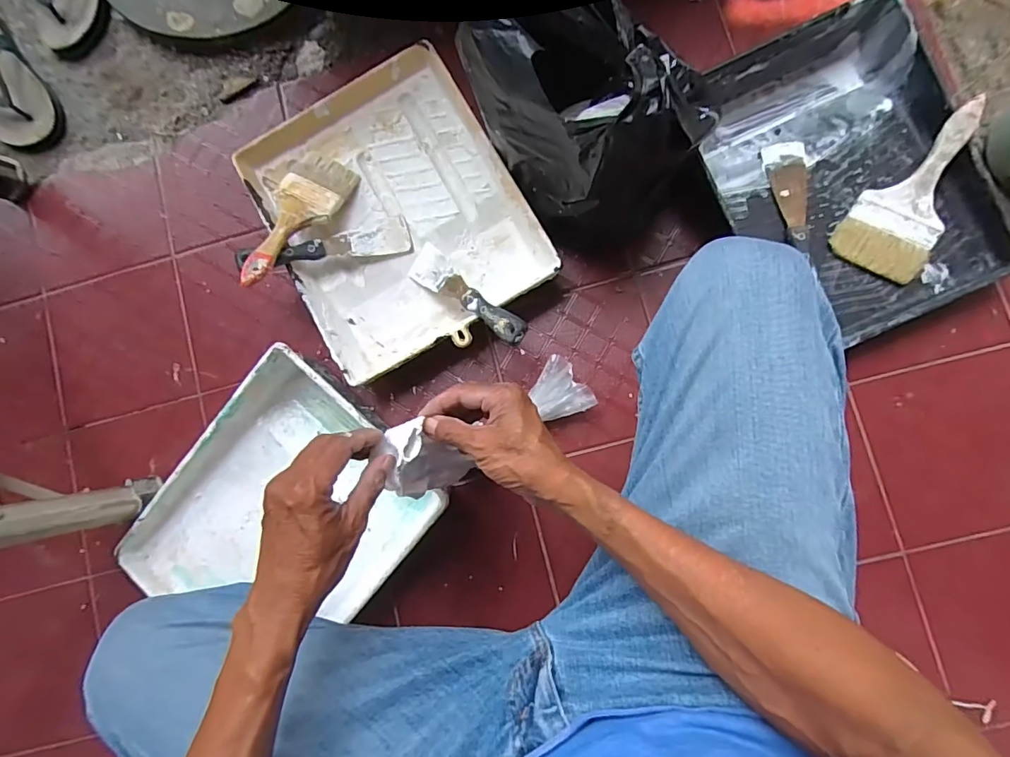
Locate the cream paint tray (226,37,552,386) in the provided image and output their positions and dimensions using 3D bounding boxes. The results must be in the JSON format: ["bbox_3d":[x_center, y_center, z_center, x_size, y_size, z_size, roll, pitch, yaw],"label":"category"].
[{"bbox_3d":[-0.137,-0.200,0.637,0.289,0.091,0.349,-29,85,-2],"label":"cream paint tray"}]

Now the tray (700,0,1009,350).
[{"bbox_3d":[0.395,-0.231,0.579,0.256,0.067,0.351,-23,85,-1],"label":"tray"}]

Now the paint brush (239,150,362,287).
[{"bbox_3d":[-0.256,-0.195,0.596,0.077,0.020,0.205,19,66,8],"label":"paint brush"}]

